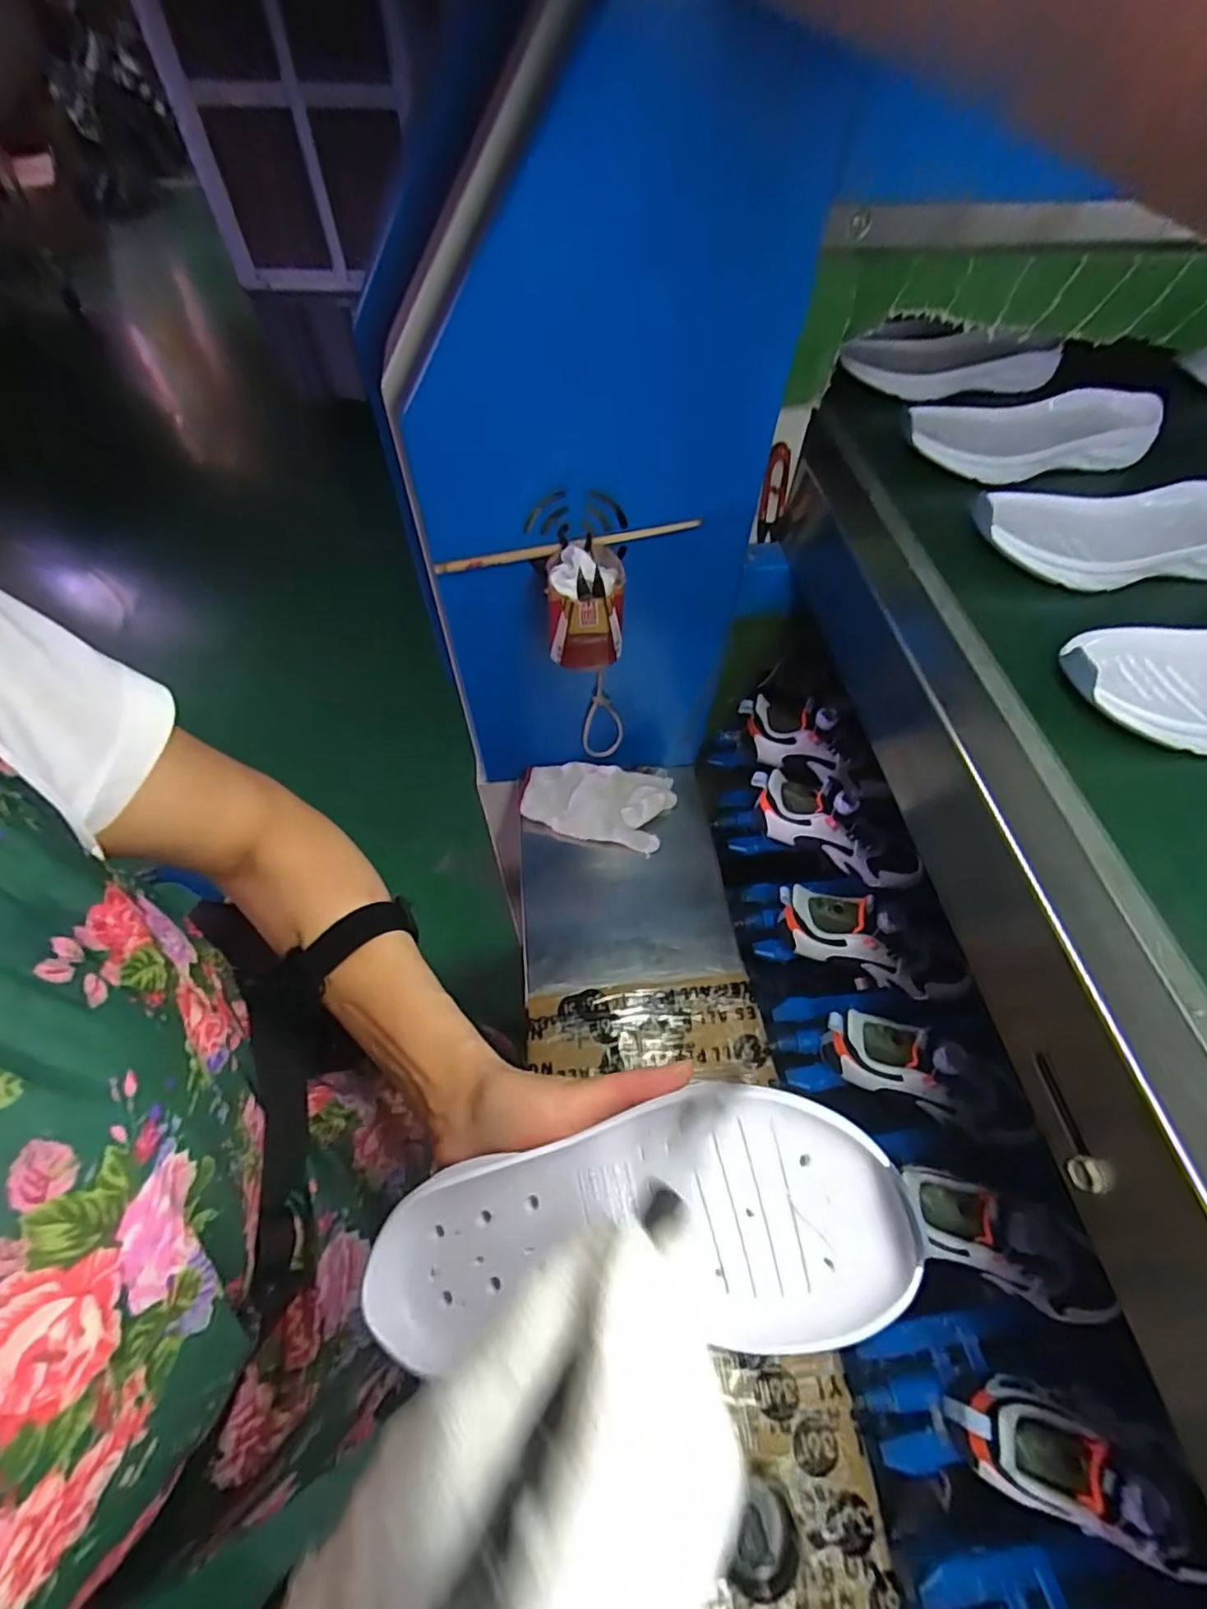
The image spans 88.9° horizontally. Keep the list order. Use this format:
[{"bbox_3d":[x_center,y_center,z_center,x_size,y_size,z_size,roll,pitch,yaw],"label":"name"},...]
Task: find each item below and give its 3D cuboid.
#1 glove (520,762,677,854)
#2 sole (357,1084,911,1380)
[{"bbox_3d":[-0.009,-0.003,0.759,0.180,0.021,0.096,11,77,3],"label":"glove"},{"bbox_3d":[0.009,0.172,0.253,0.212,0.026,0.084,-15,59,10],"label":"sole"}]

